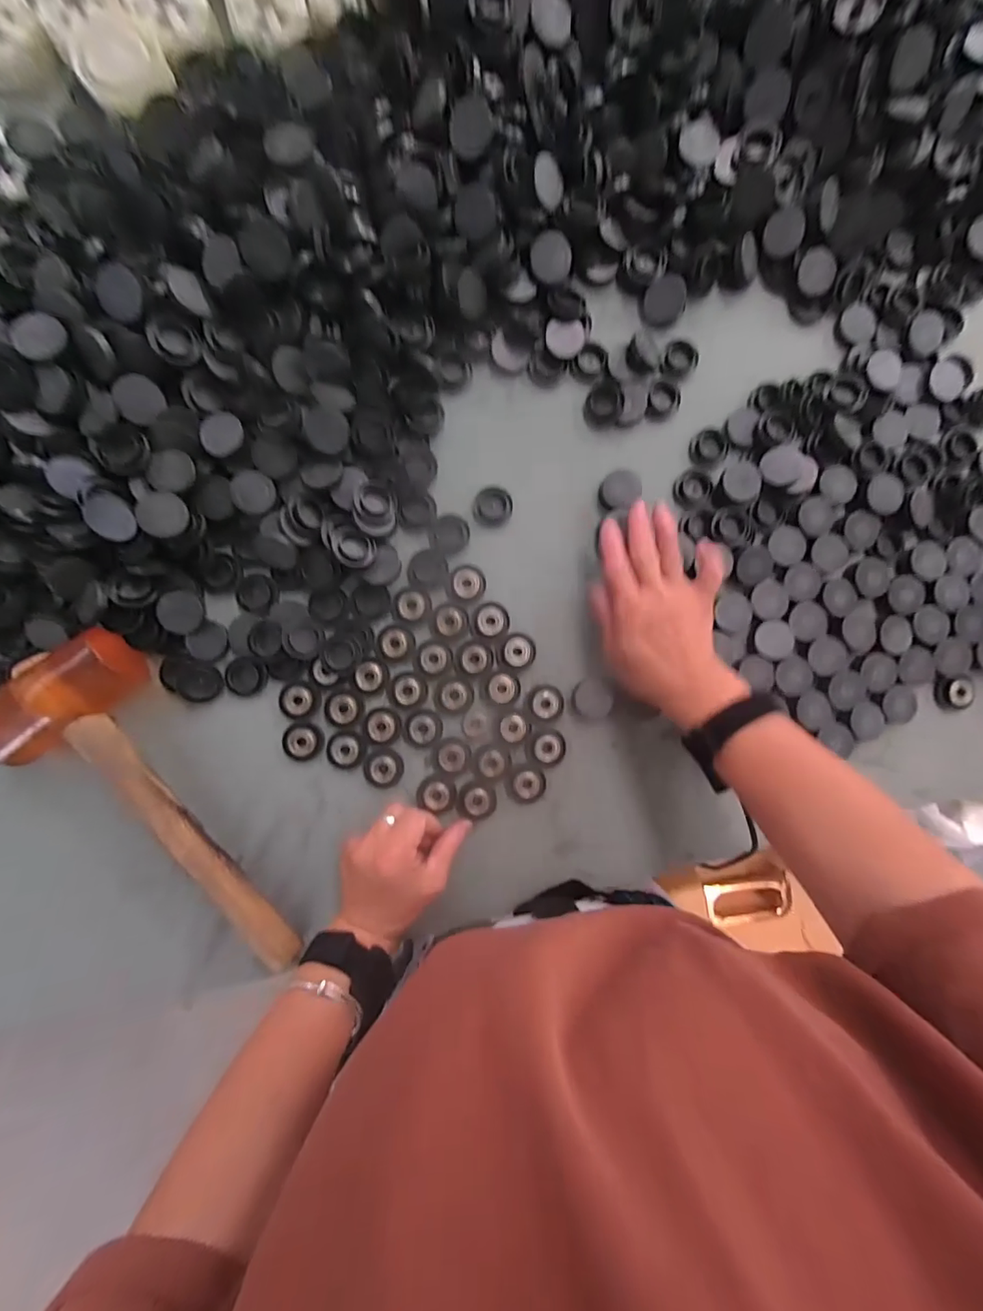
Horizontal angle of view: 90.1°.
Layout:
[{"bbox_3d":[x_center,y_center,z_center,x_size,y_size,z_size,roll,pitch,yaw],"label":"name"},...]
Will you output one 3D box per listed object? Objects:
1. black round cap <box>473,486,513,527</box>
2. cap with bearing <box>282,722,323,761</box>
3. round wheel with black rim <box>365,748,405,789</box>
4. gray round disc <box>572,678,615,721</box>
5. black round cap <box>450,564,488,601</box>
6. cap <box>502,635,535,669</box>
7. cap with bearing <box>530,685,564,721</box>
[{"bbox_3d":[0.002,-0.124,0.408,0.033,0.010,0.029,-4,92,-4],"label":"black round cap"},{"bbox_3d":[-0.155,0.071,0.402,0.030,0.009,0.030,0,91,-4],"label":"cap with bearing"},{"bbox_3d":[-0.090,0.094,0.406,0.032,0.009,0.031,0,91,-4],"label":"round wheel with black rim"},{"bbox_3d":[0.086,0.038,0.412,0.034,0.010,0.032,0,91,-4],"label":"gray round disc"},{"bbox_3d":[-0.019,-0.061,0.407,0.028,0.006,0.029,0,91,-4],"label":"black round cap"},{"bbox_3d":[0.023,-0.004,0.410,0.028,0.009,0.027,0,91,-4],"label":"cap"},{"bbox_3d":[0.047,0.040,0.410,0.028,0.011,0.028,0,91,-4],"label":"cap with bearing"}]

